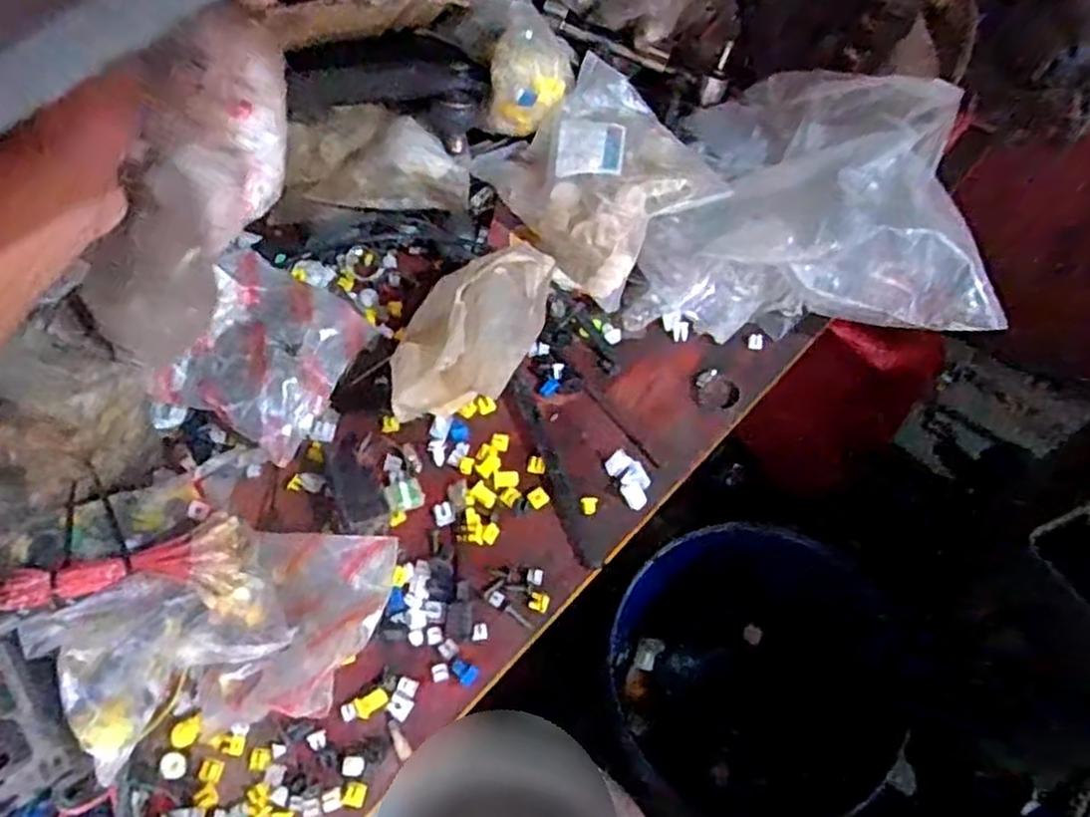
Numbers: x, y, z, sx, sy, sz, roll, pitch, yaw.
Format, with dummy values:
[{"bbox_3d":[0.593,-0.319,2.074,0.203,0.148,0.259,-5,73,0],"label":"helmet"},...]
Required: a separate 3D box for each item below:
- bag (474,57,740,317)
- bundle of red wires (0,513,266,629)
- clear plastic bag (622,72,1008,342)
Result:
[{"bbox_3d":[0.038,-0.176,0.636,0.116,0.105,0.161,-35,67,-15],"label":"bag"},{"bbox_3d":[-0.254,0.105,0.446,0.171,0.051,0.060,-5,59,-28],"label":"bundle of red wires"},{"bbox_3d":[0.209,-0.158,0.604,0.251,0.138,0.181,9,63,7],"label":"clear plastic bag"}]

